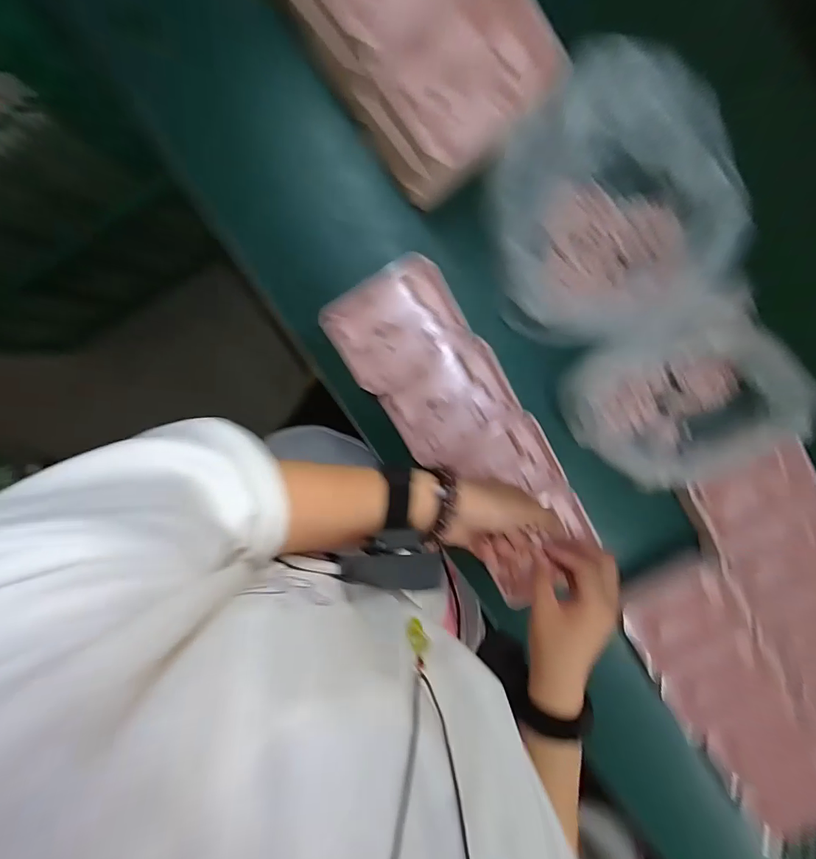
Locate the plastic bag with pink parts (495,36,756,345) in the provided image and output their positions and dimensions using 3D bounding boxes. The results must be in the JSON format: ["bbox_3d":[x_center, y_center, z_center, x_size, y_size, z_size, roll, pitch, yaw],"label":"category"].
[{"bbox_3d":[0.200,-0.217,0.418,0.221,0.081,0.249,-5,99,1],"label":"plastic bag with pink parts"}]

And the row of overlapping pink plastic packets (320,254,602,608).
[{"bbox_3d":[0.065,0.000,0.479,0.139,0.050,0.382,-35,95,5],"label":"row of overlapping pink plastic packets"}]

